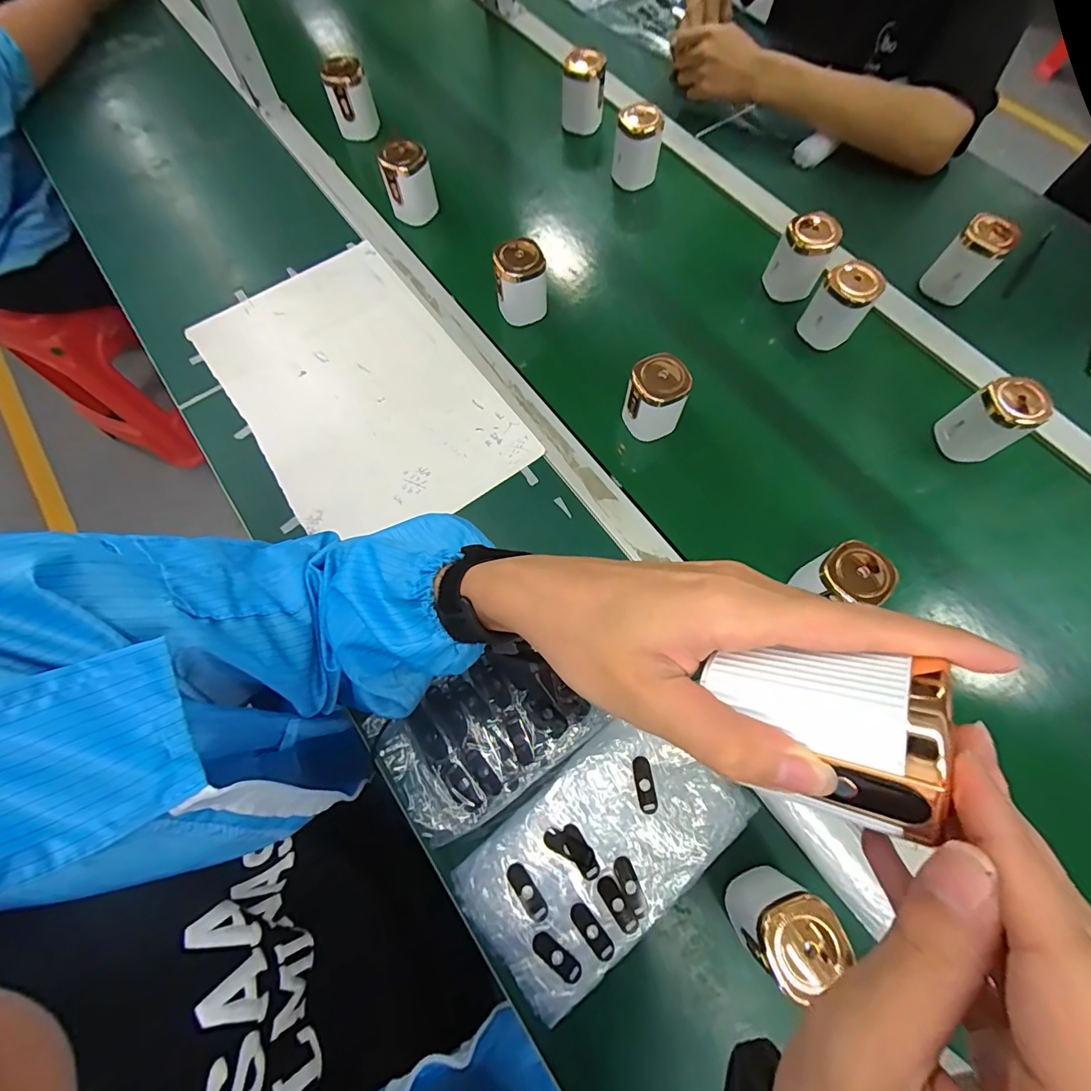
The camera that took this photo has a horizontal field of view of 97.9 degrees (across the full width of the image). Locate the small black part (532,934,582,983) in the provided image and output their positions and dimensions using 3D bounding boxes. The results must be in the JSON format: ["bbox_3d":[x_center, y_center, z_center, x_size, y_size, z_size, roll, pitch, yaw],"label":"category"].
[{"bbox_3d":[0.008,0.298,0.342,0.040,0.005,0.016,31,73,10],"label":"small black part"}]

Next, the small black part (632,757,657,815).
[{"bbox_3d":[0.079,0.190,0.376,0.014,0.004,0.040,-8,71,-3],"label":"small black part"}]

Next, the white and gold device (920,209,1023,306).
[{"bbox_3d":[0.486,-0.326,0.547,0.055,0.076,0.049,39,75,12],"label":"white and gold device"}]

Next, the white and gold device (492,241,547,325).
[{"bbox_3d":[-0.030,-0.307,0.555,0.055,0.077,0.046,-10,71,-4],"label":"white and gold device"}]

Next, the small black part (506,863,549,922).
[{"bbox_3d":[-0.013,0.257,0.350,0.014,0.004,0.041,-34,74,-12],"label":"small black part"}]

